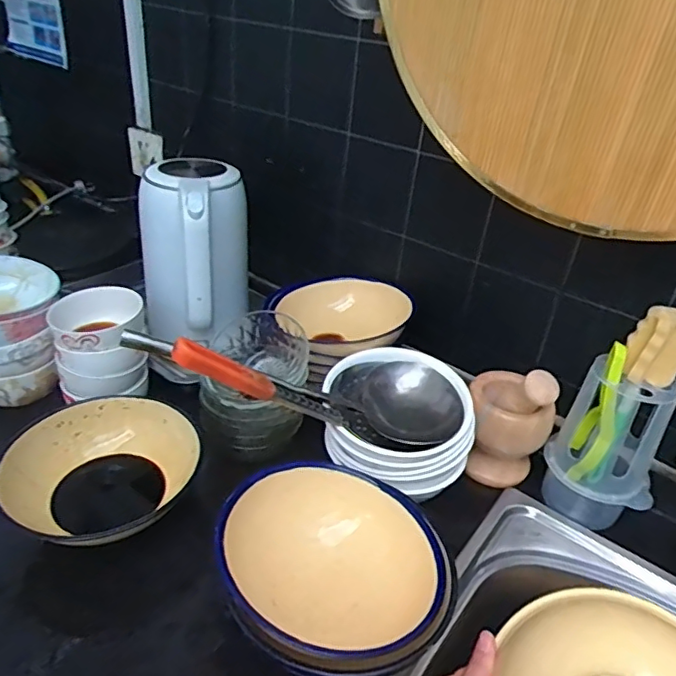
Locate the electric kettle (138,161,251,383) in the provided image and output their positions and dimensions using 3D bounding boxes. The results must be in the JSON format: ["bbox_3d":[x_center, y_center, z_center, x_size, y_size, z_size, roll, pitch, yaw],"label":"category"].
[{"bbox_3d":[-0.192,-0.087,0.769,0.146,0.248,0.187,-3,34,-14],"label":"electric kettle"}]

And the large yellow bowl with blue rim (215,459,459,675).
[{"bbox_3d":[-0.004,0.198,0.491,0.182,0.096,0.181,4,33,-3],"label":"large yellow bowl with blue rim"}]

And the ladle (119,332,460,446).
[{"bbox_3d":[-0.004,0.052,0.536,0.322,0.084,0.121,16,18,-46],"label":"ladle"}]

